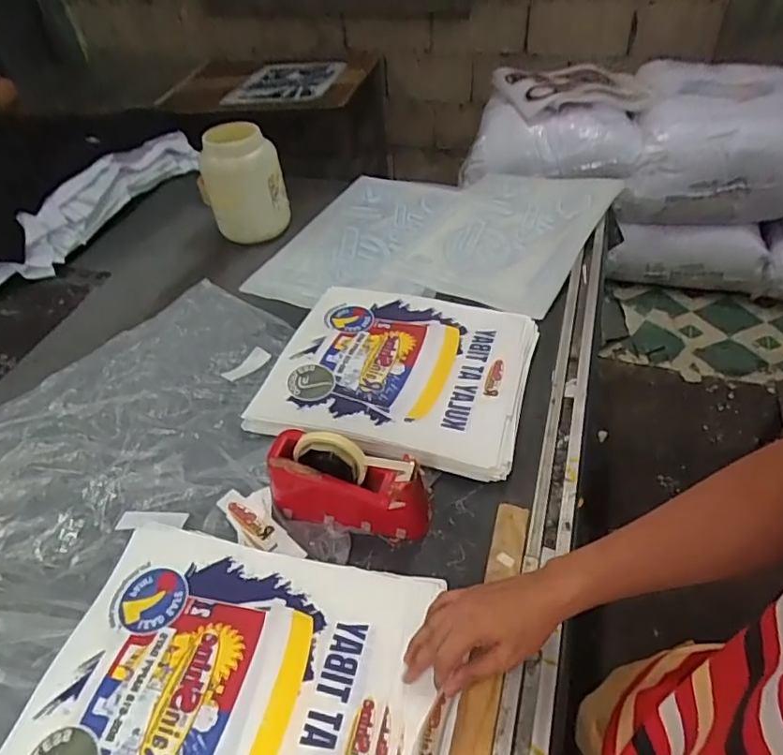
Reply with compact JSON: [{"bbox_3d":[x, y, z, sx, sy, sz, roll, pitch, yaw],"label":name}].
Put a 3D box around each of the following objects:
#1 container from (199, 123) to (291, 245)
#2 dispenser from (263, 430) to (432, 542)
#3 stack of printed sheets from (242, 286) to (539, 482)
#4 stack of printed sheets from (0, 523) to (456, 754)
[{"bbox_3d":[-0.338,-0.452,1.288,0.174,0.235,0.164,-17,44,-10],"label":"container"},{"bbox_3d":[-0.055,0.131,0.713,0.208,0.118,0.075,8,45,15],"label":"dispenser"},{"bbox_3d":[0.016,-0.021,0.902,0.388,0.037,0.353,8,44,17],"label":"stack of printed sheets"},{"bbox_3d":[-0.158,0.331,0.555,0.406,0.028,0.344,3,43,12],"label":"stack of printed sheets"}]

